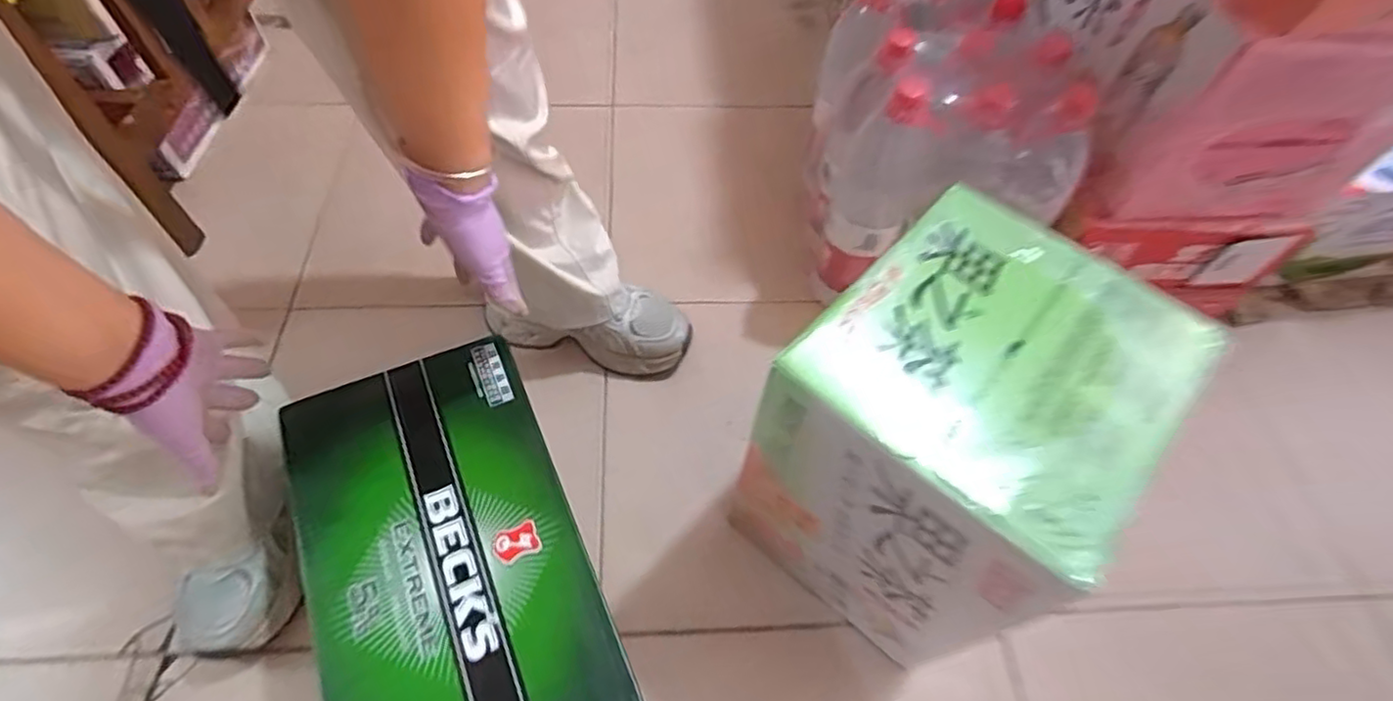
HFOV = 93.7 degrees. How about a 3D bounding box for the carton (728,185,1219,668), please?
[{"bbox_3d":[0.207,0.083,0.574,0.224,0.305,0.238,38,63,20],"label":"carton"}]

